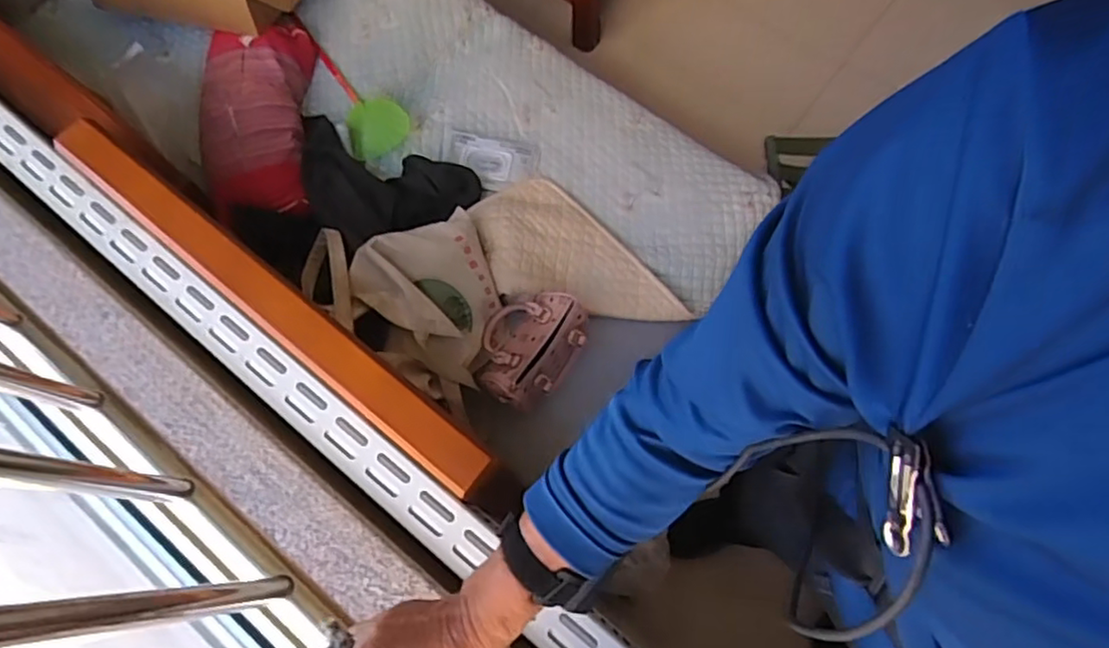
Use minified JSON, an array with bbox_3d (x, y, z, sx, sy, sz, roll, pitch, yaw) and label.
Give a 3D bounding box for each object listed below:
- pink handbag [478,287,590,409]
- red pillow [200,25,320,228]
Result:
[{"bbox_3d":[-0.046,0.030,1.025,0.154,0.093,0.196,32,75,11],"label":"pink handbag"},{"bbox_3d":[-0.567,-0.385,1.206,0.207,0.095,0.448,-11,71,-2],"label":"red pillow"}]

